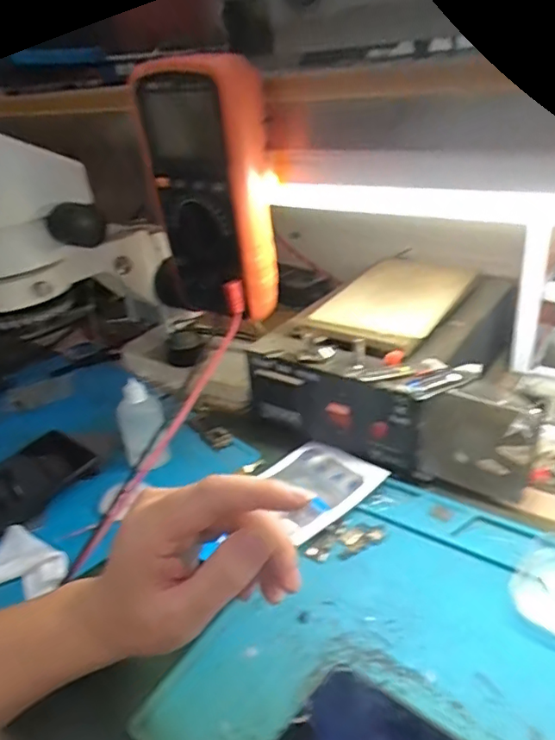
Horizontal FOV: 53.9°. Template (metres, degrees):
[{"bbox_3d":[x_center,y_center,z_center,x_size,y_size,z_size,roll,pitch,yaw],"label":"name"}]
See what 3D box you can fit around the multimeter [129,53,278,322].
[{"bbox_3d":[-0.050,-0.122,0.394,0.087,0.182,0.051,18,39,35],"label":"multimeter"}]

